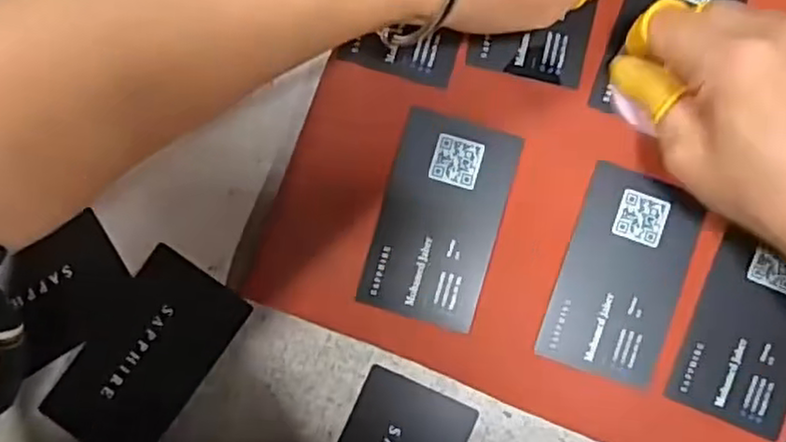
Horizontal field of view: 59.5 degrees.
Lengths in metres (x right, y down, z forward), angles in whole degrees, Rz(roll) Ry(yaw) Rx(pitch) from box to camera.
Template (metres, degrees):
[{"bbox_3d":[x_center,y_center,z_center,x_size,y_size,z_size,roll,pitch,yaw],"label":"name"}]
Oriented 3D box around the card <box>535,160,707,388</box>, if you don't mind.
[{"bbox_3d":[0.097,0.023,0.290,0.051,0.004,0.085,19,86,1],"label":"card"}]

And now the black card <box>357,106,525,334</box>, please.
[{"bbox_3d":[0.020,-0.001,0.292,0.051,0.004,0.086,16,86,1],"label":"black card"}]

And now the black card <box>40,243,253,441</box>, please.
[{"bbox_3d":[-0.106,0.059,0.297,0.050,0.004,0.086,35,84,1],"label":"black card"}]

